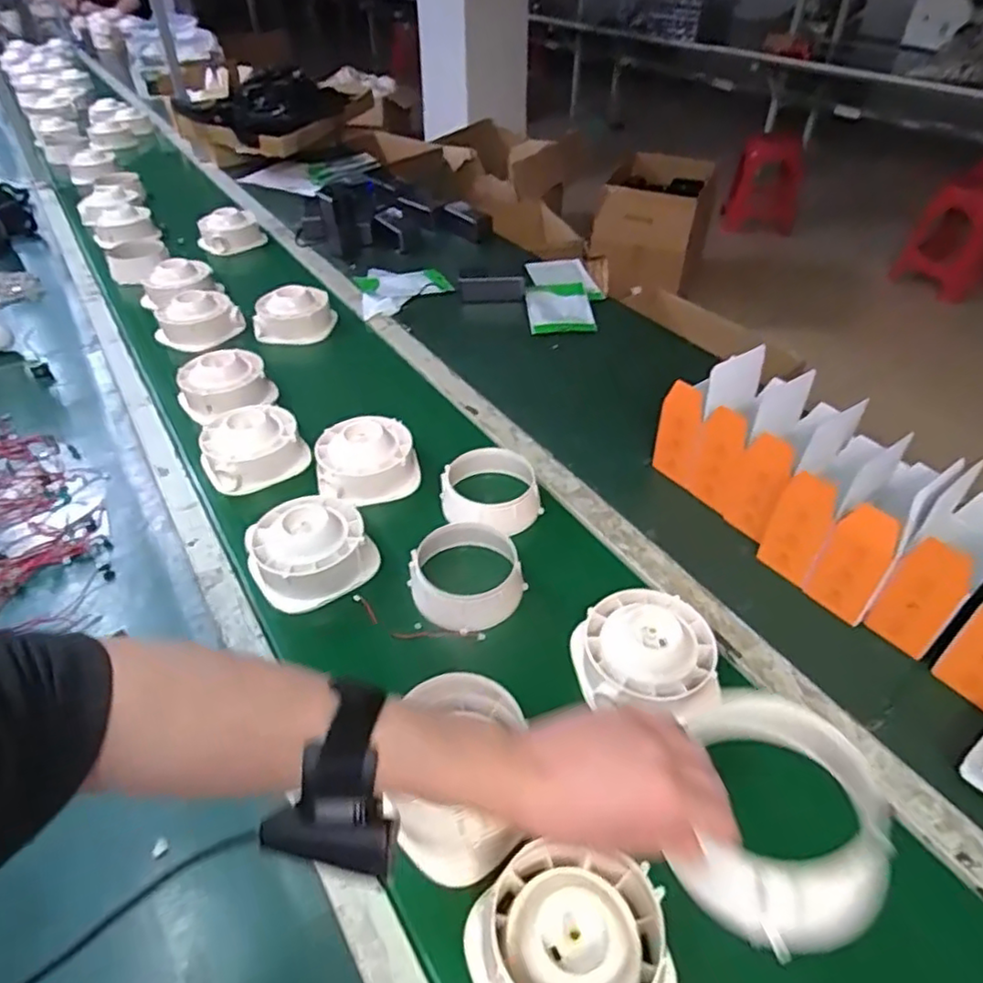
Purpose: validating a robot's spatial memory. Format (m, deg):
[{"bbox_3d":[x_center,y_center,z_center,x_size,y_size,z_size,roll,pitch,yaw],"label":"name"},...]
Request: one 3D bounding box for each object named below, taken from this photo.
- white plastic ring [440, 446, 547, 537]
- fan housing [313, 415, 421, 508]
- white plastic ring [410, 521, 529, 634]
[{"bbox_3d":[0.000,0.002,0.848,0.123,0.047,0.128,0,43,0],"label":"white plastic ring"},{"bbox_3d":[-0.171,-0.045,0.892,0.132,0.069,0.114,-10,44,-11],"label":"fan housing"},{"bbox_3d":[-0.028,0.094,0.748,0.128,0.044,0.126,1,42,-1],"label":"white plastic ring"}]

